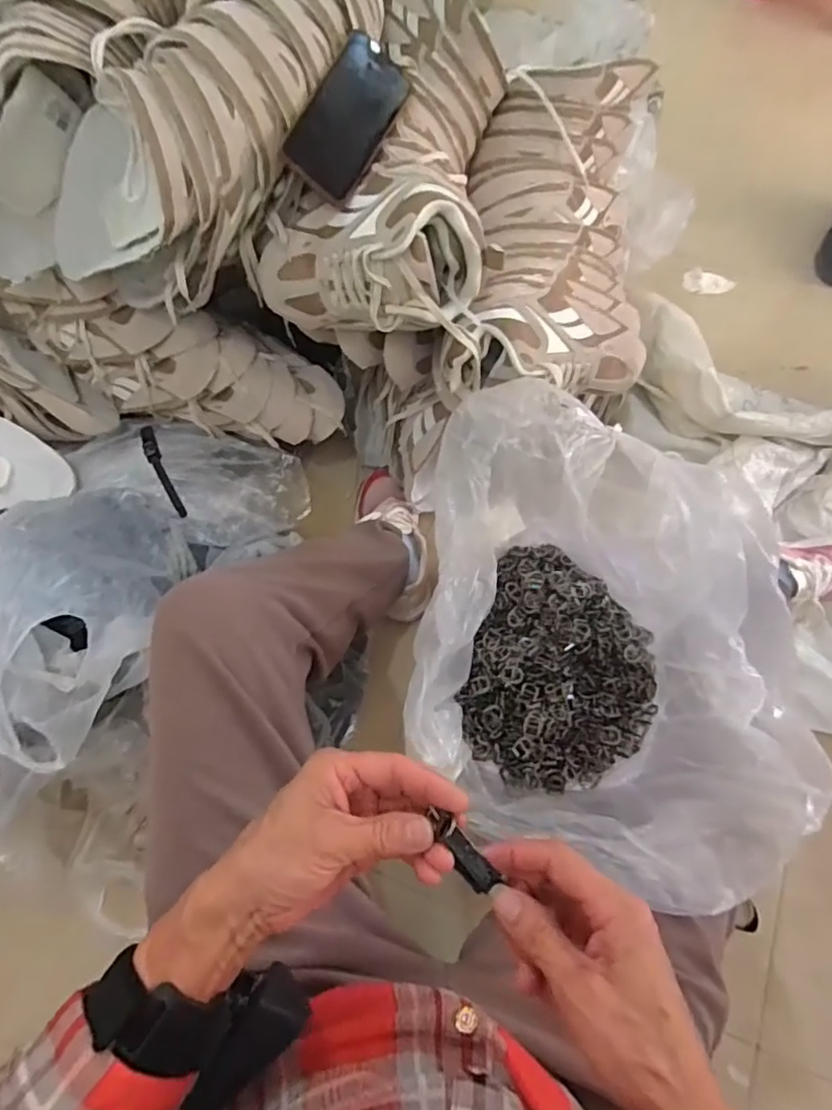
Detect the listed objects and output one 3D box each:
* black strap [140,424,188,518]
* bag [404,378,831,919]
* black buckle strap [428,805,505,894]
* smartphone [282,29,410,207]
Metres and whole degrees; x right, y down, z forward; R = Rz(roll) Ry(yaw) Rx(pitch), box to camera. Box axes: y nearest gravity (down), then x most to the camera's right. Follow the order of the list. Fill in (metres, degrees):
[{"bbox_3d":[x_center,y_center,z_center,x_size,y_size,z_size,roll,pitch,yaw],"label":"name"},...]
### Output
[{"bbox_3d":[-0.328,-0.109,0.743,0.017,0.026,0.133,-24,71,-9],"label":"black strap"},{"bbox_3d":[0.174,0.063,0.526,0.333,0.154,0.413,7,70,2],"label":"bag"},{"bbox_3d":[0.025,0.154,0.299,0.015,0.009,0.046,-35,76,-10],"label":"black buckle strap"},{"bbox_3d":[-0.067,-0.441,0.581,0.074,0.009,0.171,31,78,-31],"label":"smartphone"}]

